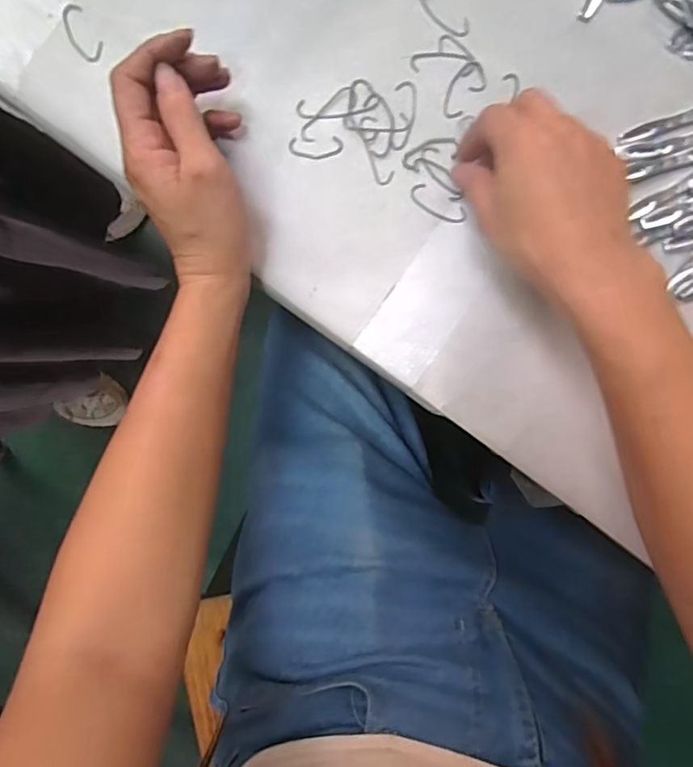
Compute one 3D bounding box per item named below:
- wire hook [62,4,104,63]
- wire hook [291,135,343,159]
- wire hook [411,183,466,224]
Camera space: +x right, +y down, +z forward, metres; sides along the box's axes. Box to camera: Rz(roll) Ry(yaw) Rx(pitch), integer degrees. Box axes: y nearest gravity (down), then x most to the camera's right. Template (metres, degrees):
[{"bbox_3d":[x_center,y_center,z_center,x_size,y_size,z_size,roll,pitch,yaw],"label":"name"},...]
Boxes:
[{"bbox_3d":[-0.164,-0.216,0.340,0.016,0.004,0.035,-30,92,2],"label":"wire hook"},{"bbox_3d":[-0.019,-0.146,0.340,0.032,0.004,0.013,-4,93,1],"label":"wire hook"},{"bbox_3d":[0.056,-0.110,0.339,0.037,0.004,0.014,33,93,-1],"label":"wire hook"}]

